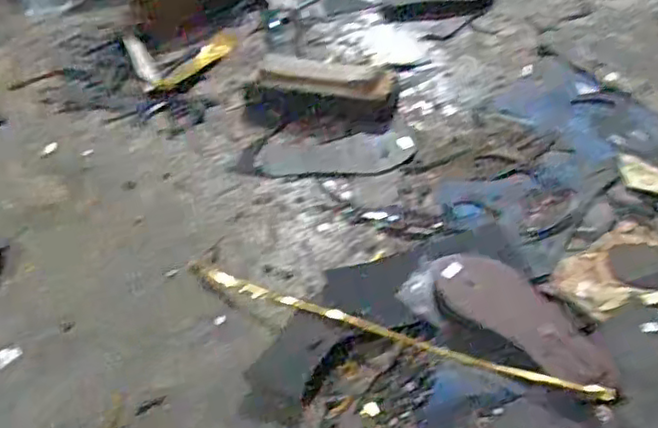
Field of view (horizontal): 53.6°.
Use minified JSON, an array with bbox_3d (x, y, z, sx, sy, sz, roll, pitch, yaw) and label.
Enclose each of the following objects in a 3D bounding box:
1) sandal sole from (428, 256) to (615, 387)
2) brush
[{"bbox_3d":[0.227,0.116,0.763,0.090,0.016,0.231,-37,57,-26],"label":"sandal sole"},{"bbox_3d":[-0.017,-0.195,1.065,0.248,0.068,0.124,4,49,6],"label":"brush"}]

